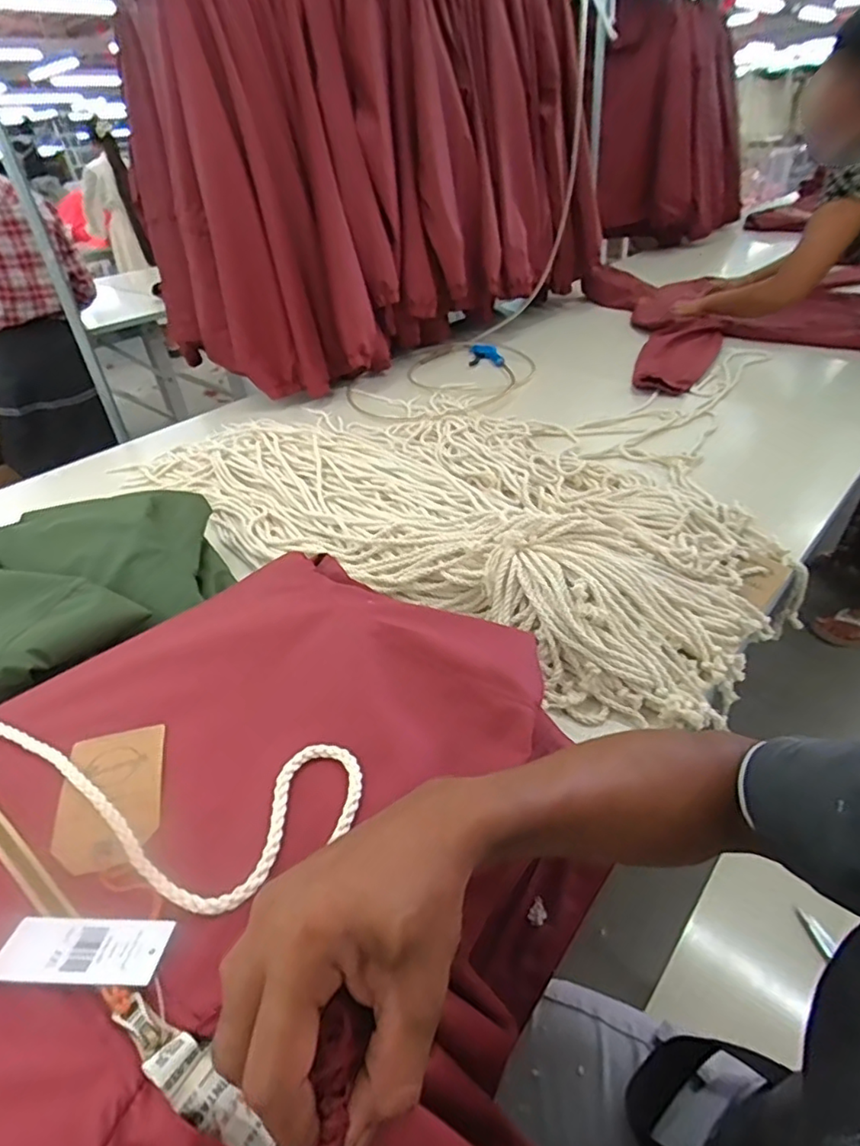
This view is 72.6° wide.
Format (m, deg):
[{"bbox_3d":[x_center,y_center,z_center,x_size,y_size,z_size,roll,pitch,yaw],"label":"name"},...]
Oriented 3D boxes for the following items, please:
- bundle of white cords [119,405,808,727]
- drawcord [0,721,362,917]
[{"bbox_3d":[0.048,-0.154,0.930,0.952,0.085,0.605,24,45,33],"label":"bundle of white cords"},{"bbox_3d":[-0.352,0.107,0.460,0.650,0.046,0.114,11,40,21],"label":"drawcord"}]

